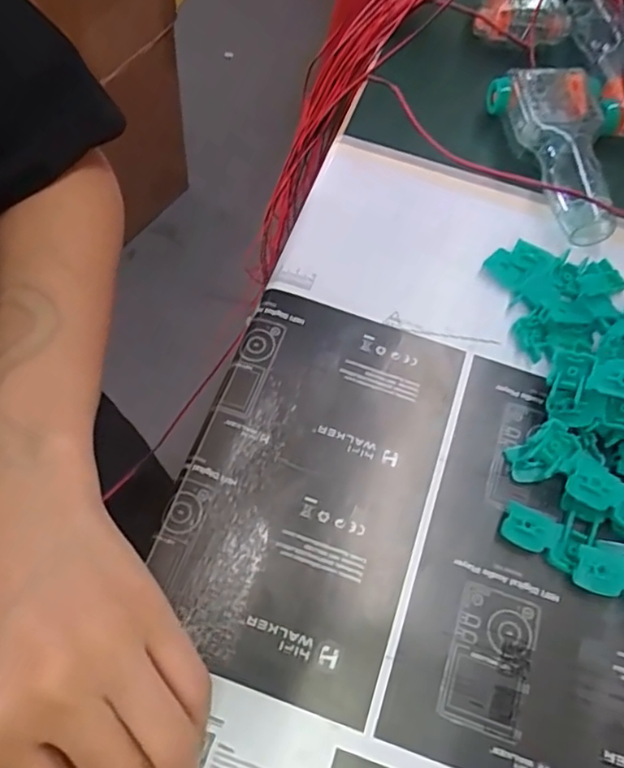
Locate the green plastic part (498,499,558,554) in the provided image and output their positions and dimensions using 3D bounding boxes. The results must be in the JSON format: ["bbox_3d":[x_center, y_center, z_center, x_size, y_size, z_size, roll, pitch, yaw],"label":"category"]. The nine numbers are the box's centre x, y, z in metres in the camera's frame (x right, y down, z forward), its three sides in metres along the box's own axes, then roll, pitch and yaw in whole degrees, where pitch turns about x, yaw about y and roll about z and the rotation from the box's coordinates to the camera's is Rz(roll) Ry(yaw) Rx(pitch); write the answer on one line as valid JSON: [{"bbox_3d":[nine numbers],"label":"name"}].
[{"bbox_3d":[0.097,0.065,0.275,0.024,0.009,0.018,19,65,7],"label":"green plastic part"}]

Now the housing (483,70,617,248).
[{"bbox_3d":[0.141,-0.132,0.358,0.055,0.029,0.111,-2,64,-3],"label":"housing"}]

